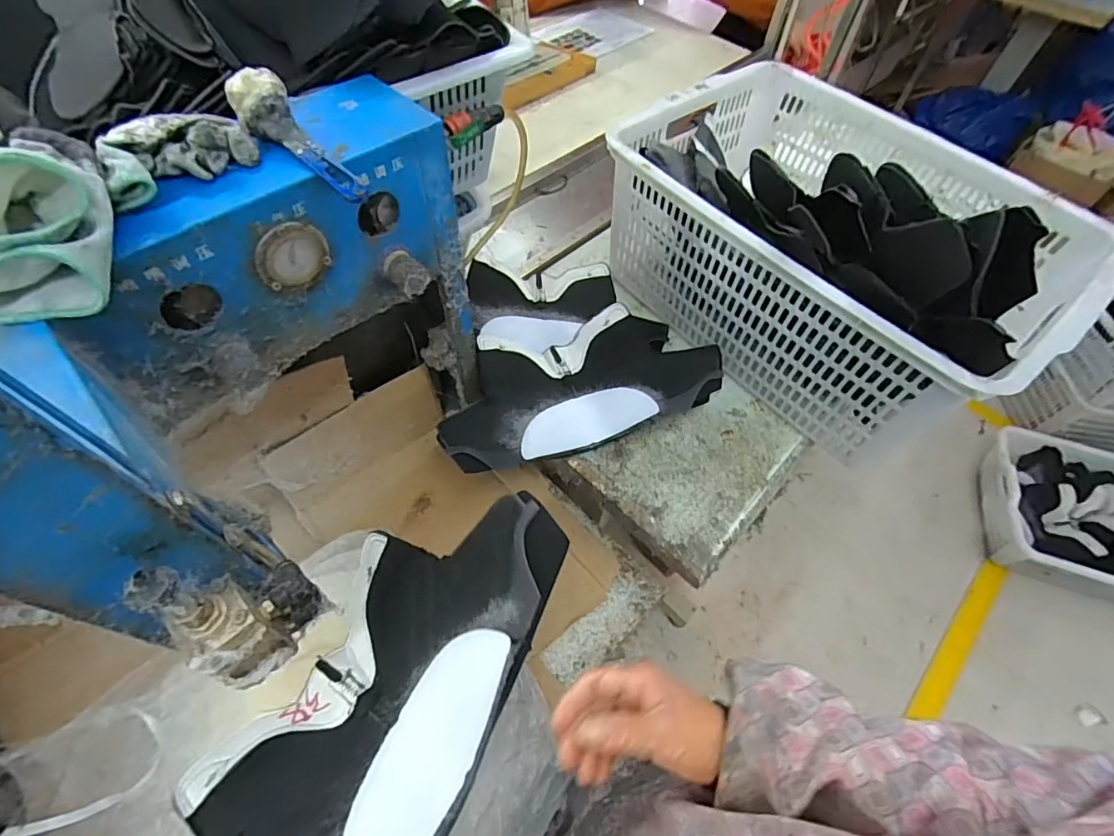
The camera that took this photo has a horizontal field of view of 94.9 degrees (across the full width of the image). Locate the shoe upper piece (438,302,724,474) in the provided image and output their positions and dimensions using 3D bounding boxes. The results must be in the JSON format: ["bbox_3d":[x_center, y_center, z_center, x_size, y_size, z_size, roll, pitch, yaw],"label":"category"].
[{"bbox_3d":[0.017,-0.042,0.711,0.382,0.089,0.180,-14,59,-12],"label":"shoe upper piece"}]

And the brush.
[{"bbox_3d":[-0.193,-0.209,0.387,0.125,0.029,0.037,45,63,0],"label":"brush"}]

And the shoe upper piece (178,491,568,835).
[{"bbox_3d":[-0.137,0.209,0.373,0.179,0.116,0.349,28,60,15],"label":"shoe upper piece"}]

